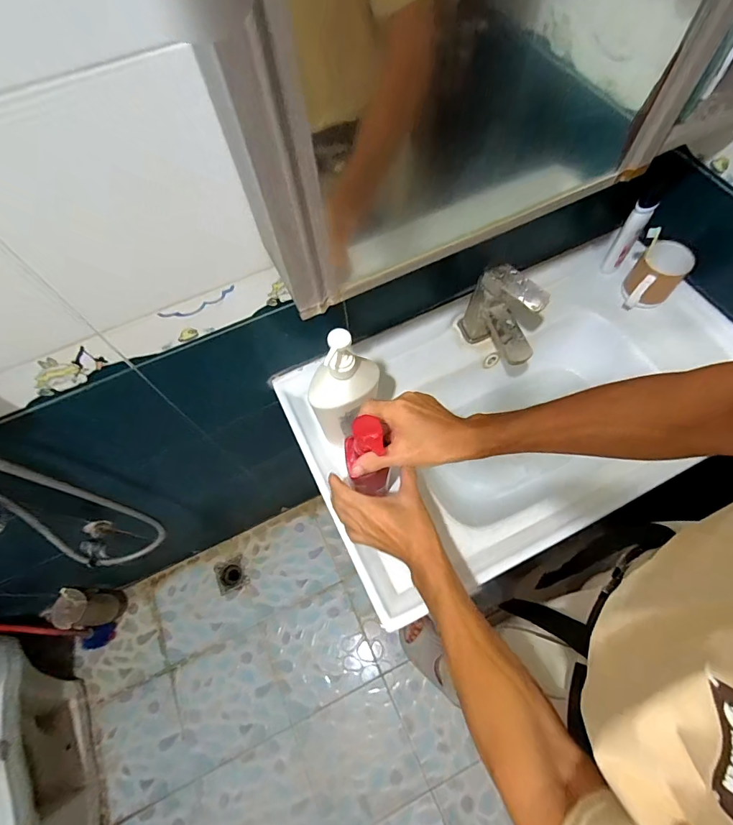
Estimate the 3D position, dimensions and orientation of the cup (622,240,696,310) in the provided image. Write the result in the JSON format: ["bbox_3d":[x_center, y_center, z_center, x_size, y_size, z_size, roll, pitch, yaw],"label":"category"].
[{"bbox_3d":[0.535,-0.249,0.769,0.080,0.101,0.085,-1,65,2],"label":"cup"}]

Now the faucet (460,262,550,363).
[{"bbox_3d":[0.238,-0.161,0.724,0.072,0.179,0.176,-23,66,-7],"label":"faucet"}]

